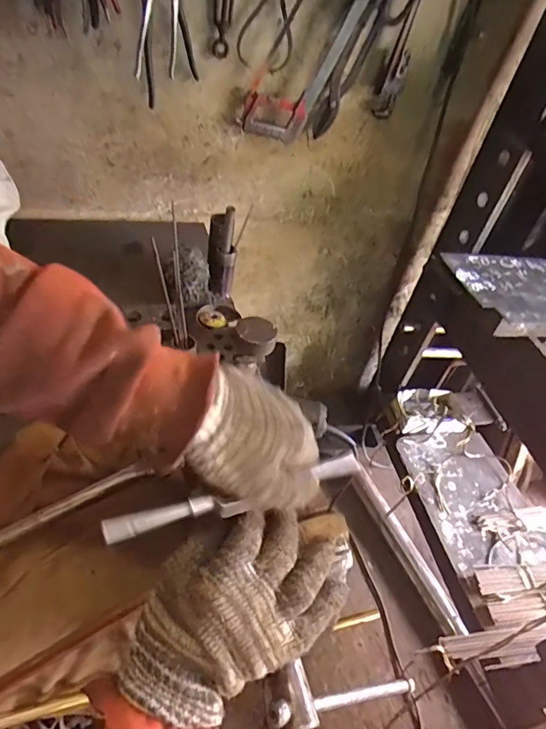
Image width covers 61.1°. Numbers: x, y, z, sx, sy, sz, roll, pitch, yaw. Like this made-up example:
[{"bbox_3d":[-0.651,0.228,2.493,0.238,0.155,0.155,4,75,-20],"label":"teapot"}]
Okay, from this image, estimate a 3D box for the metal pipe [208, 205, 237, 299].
[{"bbox_3d":[-0.103,-0.222,0.936,0.057,0.173,0.050,2,45,-12],"label":"metal pipe"}]

